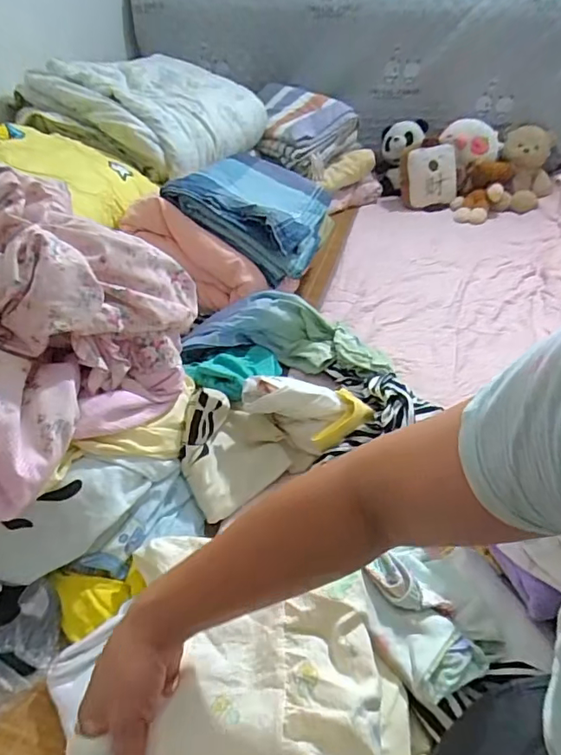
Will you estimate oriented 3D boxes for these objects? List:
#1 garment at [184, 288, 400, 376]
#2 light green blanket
[{"bbox_3d":[0.018,-0.067,0.892,0.350,0.098,0.144,13,37,-8],"label":"garment"},{"bbox_3d":[-0.285,-0.646,1.233,0.619,0.173,0.405,-27,45,-30],"label":"light green blanket"}]

